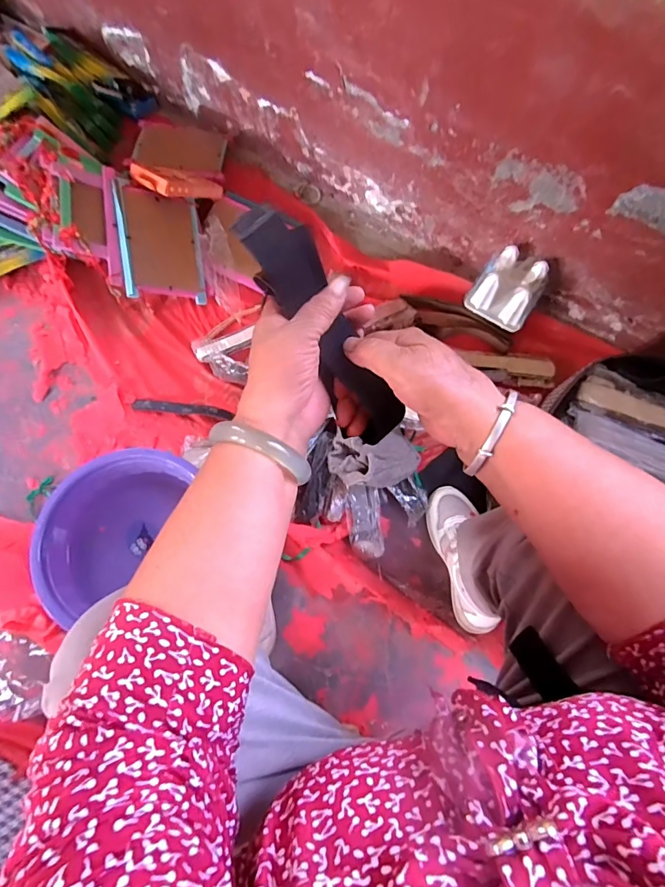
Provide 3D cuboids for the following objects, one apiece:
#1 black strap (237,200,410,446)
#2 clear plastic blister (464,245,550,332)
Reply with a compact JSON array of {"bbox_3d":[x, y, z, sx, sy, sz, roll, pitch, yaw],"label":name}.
[{"bbox_3d":[-0.006,-0.084,0.330,0.049,0.015,0.183,-34,105,-9],"label":"black strap"},{"bbox_3d":[0.341,-0.299,0.871,0.122,0.114,0.104,31,75,8],"label":"clear plastic blister"}]

